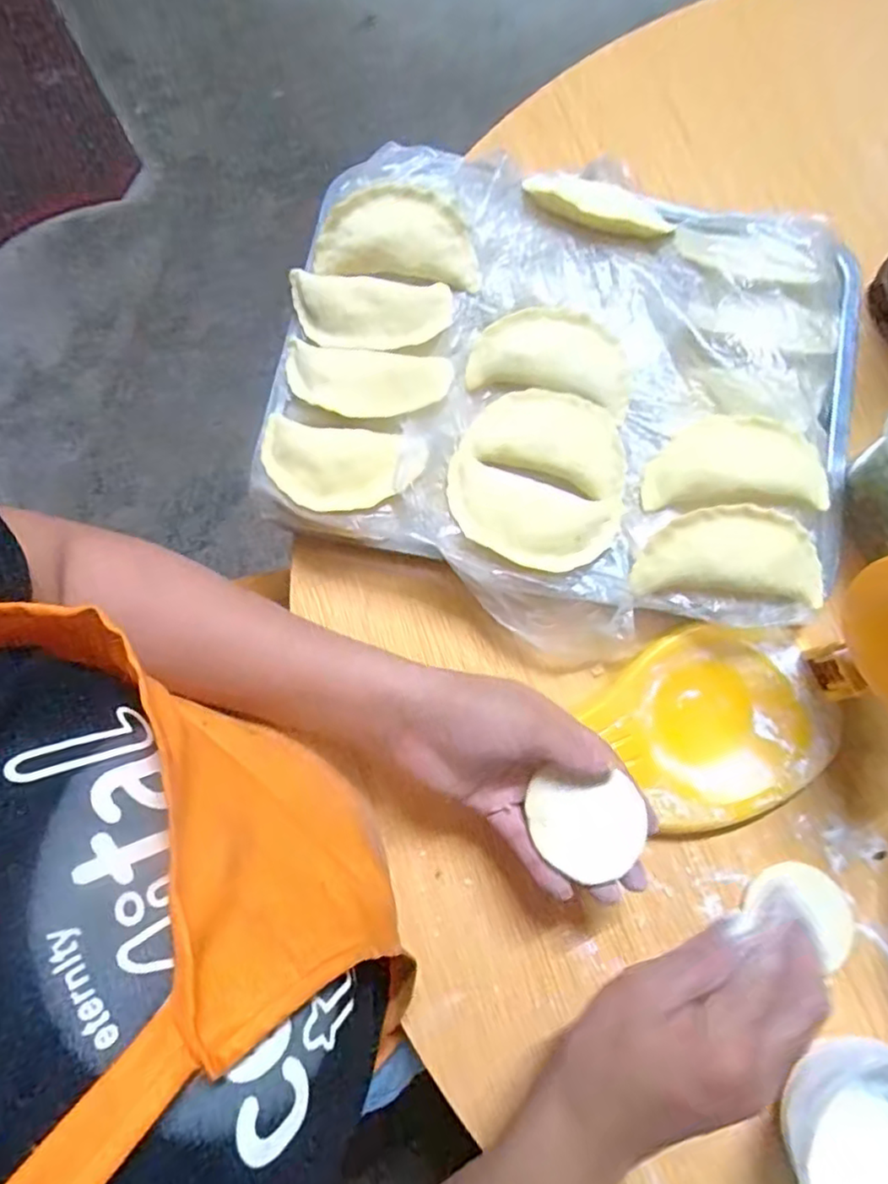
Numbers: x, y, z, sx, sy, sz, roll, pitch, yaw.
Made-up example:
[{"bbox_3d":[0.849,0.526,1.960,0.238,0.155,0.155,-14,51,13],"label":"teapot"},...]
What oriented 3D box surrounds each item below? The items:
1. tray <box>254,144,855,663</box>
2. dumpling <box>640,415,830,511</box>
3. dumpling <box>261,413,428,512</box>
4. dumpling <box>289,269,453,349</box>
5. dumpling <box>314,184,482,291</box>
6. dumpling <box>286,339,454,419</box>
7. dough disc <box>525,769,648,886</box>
[{"bbox_3d":[0.076,-0.135,0.414,0.373,0.039,0.316,10,79,4],"label":"tray"},{"bbox_3d":[0.183,-0.081,0.396,0.107,0.019,0.057,1,79,2],"label":"dumpling"},{"bbox_3d":[-0.069,-0.079,0.399,0.106,0.015,0.057,11,79,4],"label":"dumpling"},{"bbox_3d":[-0.051,-0.188,0.422,0.108,0.015,0.049,5,79,3],"label":"dumpling"},{"bbox_3d":[-0.032,-0.243,0.425,0.109,0.023,0.059,1,79,2],"label":"dumpling"},{"bbox_3d":[-0.053,-0.139,0.411,0.110,0.022,0.054,6,79,3],"label":"dumpling"},{"bbox_3d":[0.079,0.126,0.339,0.060,0.010,0.055,0,79,1],"label":"dough disc"}]

